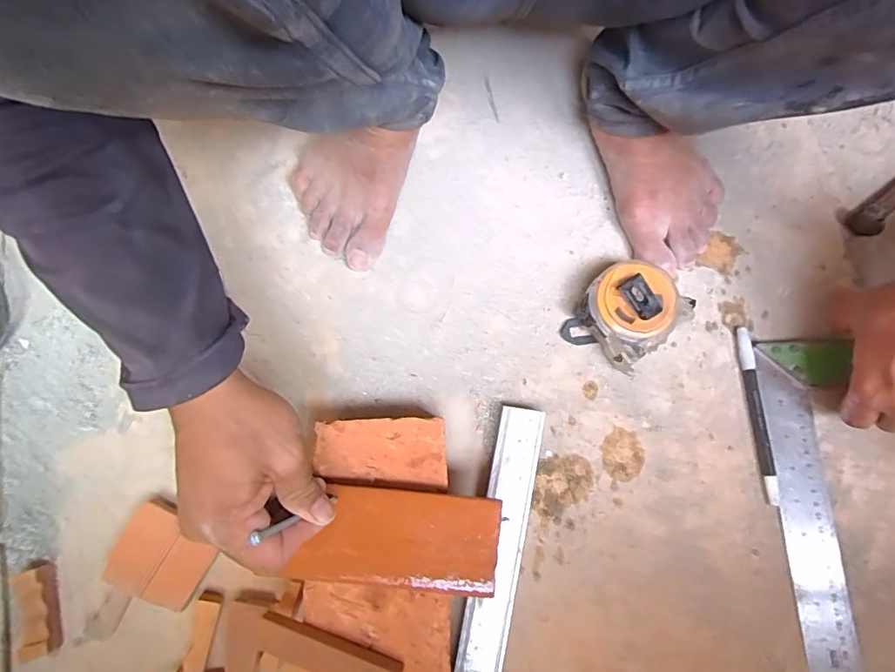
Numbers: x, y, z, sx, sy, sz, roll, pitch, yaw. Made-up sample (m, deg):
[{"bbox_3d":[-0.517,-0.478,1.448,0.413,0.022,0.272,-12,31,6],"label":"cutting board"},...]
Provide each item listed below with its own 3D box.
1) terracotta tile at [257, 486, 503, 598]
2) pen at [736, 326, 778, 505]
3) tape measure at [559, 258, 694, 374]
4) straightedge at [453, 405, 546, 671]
[{"bbox_3d":[-0.035,0.136,0.326,0.133,0.015,0.063,6,77,0],"label":"terracotta tile"},{"bbox_3d":[0.257,0.063,0.405,0.009,0.009,0.144,-2,77,-1],"label":"pen"},{"bbox_3d":[0.150,-0.017,0.407,0.076,0.043,0.076,33,79,6],"label":"tape measure"},{"bbox_3d":[0.039,0.167,0.378,0.035,0.021,0.221,12,77,2],"label":"straightedge"}]

